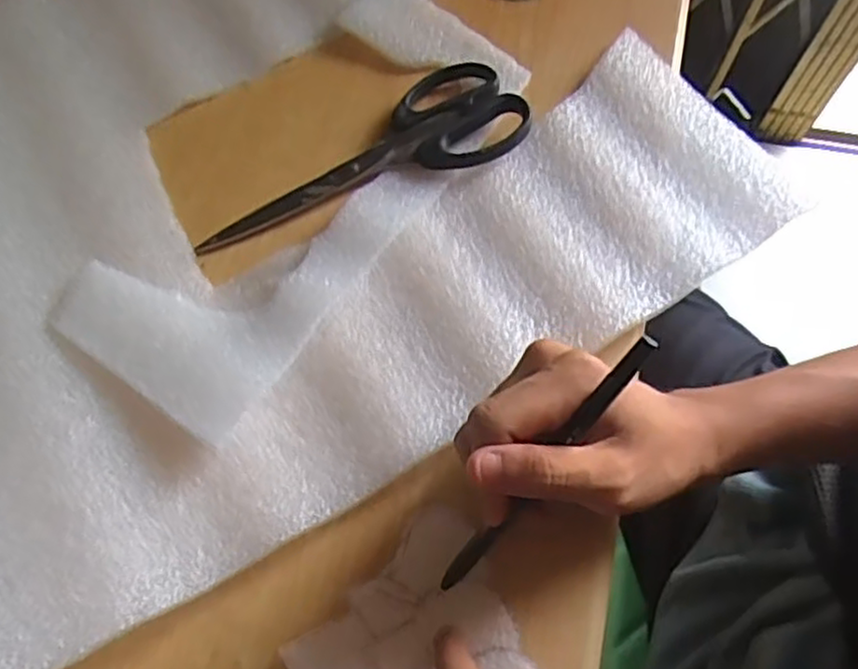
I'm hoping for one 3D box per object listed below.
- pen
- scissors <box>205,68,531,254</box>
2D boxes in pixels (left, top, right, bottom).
[{"bbox_3d":[0.045,0.056,0.290,0.008,0.011,0.139,41,114,15],"label":"pen"},{"bbox_3d":[-0.042,-0.107,0.408,0.196,0.013,0.078,-23,68,-11],"label":"scissors"}]

